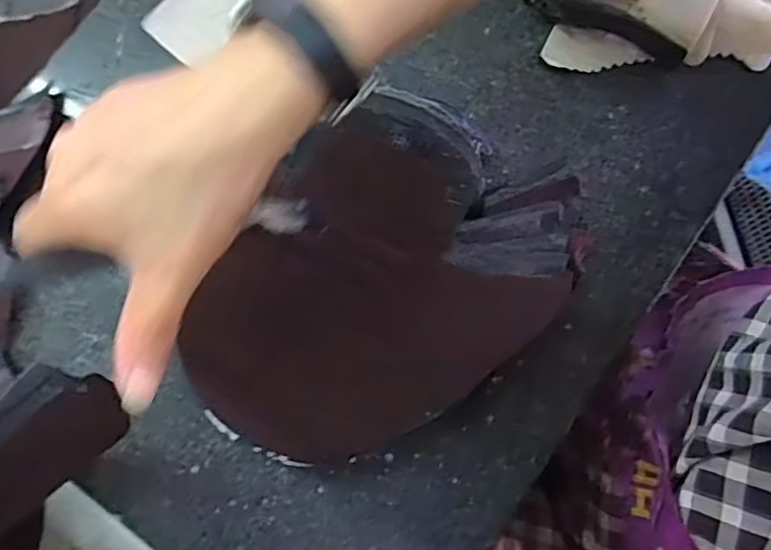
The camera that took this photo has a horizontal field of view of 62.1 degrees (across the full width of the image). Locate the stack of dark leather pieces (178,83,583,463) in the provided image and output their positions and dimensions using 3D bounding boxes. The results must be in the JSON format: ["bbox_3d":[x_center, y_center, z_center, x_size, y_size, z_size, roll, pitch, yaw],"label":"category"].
[{"bbox_3d":[0.003,0.002,0.350,0.164,0.051,0.221,38,83,7],"label":"stack of dark leather pieces"}]

